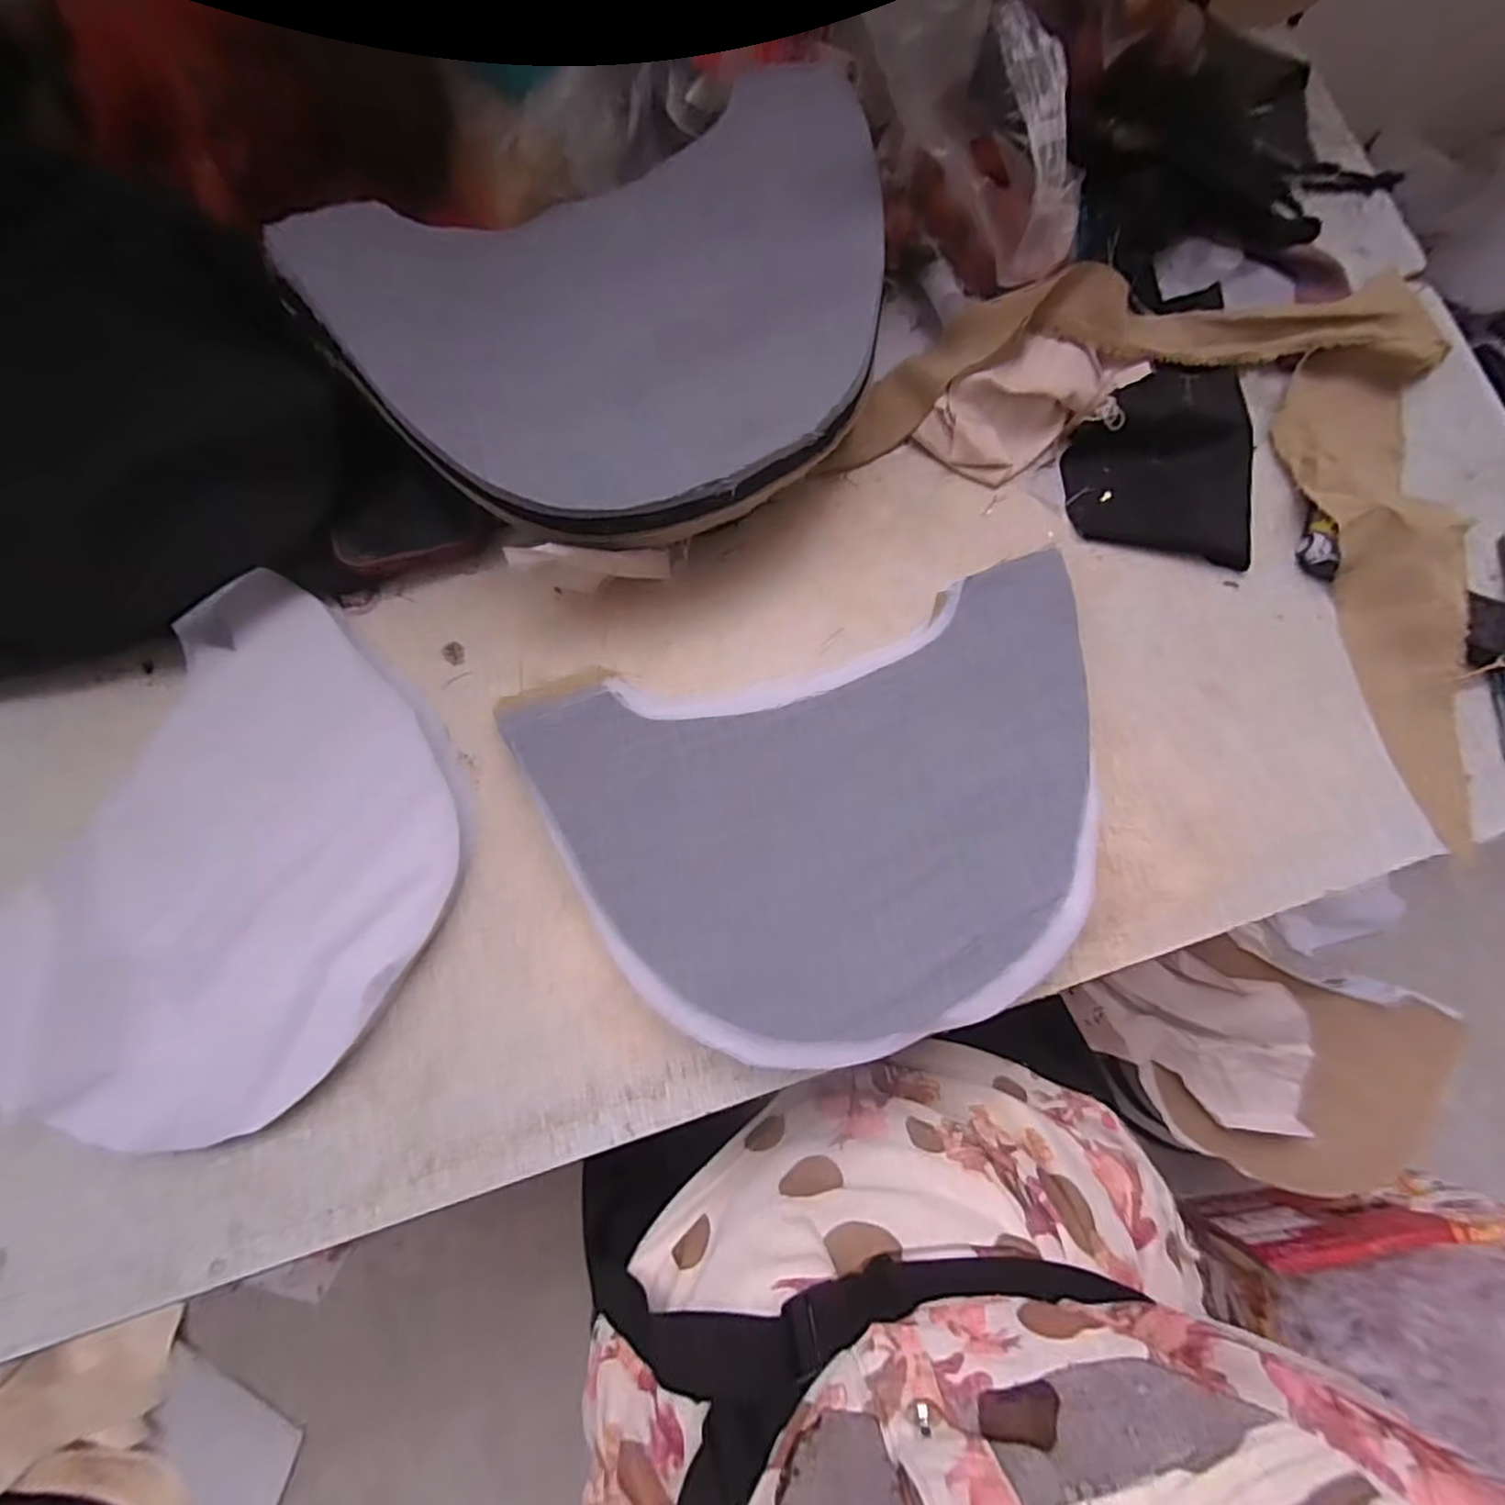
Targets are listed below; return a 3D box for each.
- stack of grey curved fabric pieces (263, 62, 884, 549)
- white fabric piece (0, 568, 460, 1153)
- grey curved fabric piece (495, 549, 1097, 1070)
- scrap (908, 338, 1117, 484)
[{"bbox_3d":[-0.057,-0.209,0.338,0.290,0.039,0.200,-22,80,-5],"label":"stack of grey curved fabric pieces"},{"bbox_3d":[-0.262,0.066,0.345,0.192,0.015,0.266,32,81,3],"label":"white fabric piece"},{"bbox_3d":[0.048,0.036,0.349,0.283,0.036,0.203,-16,82,-5],"label":"grey curved fabric piece"},{"bbox_3d":[0.156,-0.202,0.403,0.106,0.026,0.057,-32,81,-7],"label":"scrap"}]

